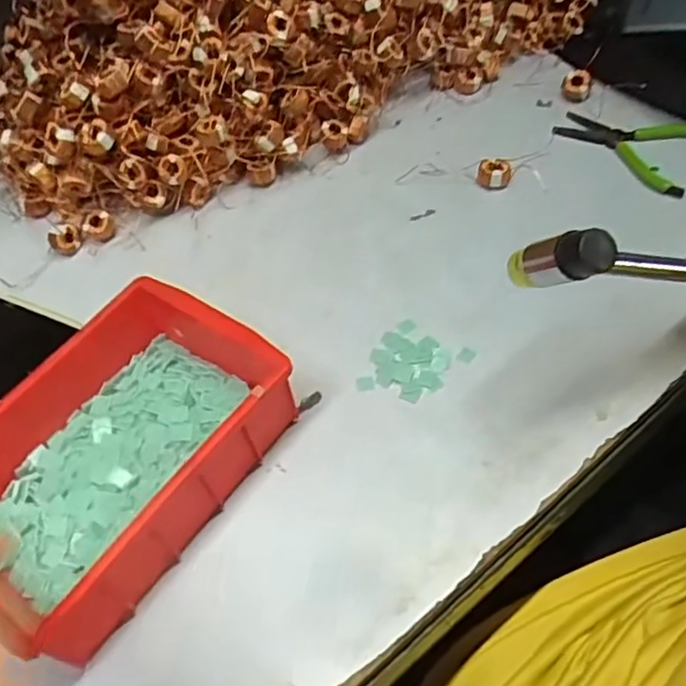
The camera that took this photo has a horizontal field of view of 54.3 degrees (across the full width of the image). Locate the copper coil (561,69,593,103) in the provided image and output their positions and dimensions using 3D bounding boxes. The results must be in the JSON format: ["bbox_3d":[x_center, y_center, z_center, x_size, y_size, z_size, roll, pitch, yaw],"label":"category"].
[{"bbox_3d":[0.203,-0.224,0.581,0.024,0.018,0.022,-2,54,2],"label":"copper coil"}]

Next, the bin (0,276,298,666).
[{"bbox_3d":[-0.138,0.065,0.398,0.136,0.066,0.199,30,63,25],"label":"bin"}]

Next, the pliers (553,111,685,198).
[{"bbox_3d":[0.229,-0.161,0.541,0.114,0.018,0.075,29,60,22],"label":"pliers"}]

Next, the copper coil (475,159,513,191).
[{"bbox_3d":[0.120,-0.135,0.529,0.026,0.017,0.020,9,56,13],"label":"copper coil"}]

